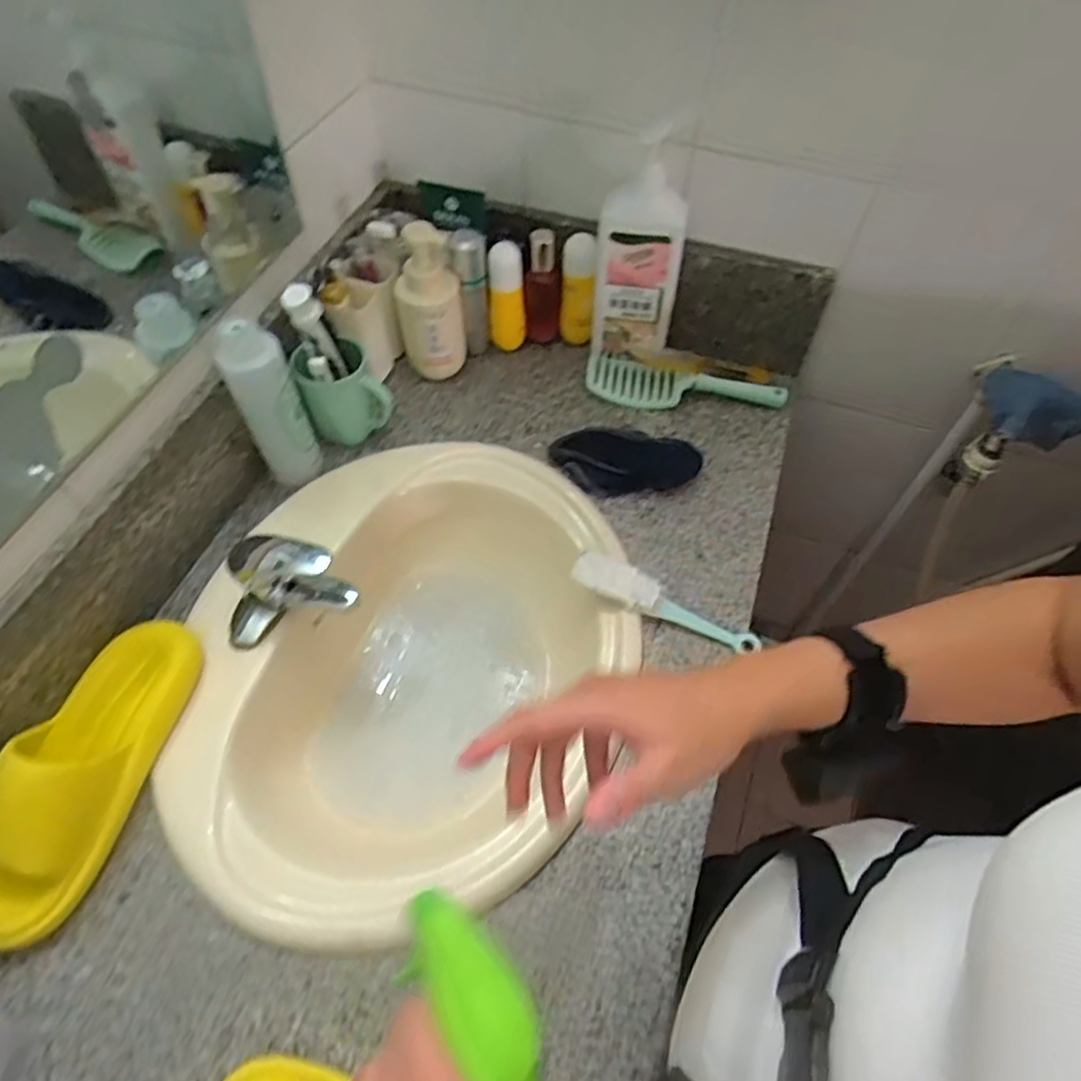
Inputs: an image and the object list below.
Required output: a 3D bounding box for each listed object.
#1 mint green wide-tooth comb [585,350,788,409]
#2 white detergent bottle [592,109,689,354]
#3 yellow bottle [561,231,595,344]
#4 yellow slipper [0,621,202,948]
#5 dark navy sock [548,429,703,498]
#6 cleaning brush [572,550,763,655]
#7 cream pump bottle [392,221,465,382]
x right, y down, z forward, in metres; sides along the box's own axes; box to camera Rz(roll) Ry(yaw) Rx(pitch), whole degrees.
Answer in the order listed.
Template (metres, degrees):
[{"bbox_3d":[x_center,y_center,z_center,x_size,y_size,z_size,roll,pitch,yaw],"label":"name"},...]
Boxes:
[{"bbox_3d":[0.186,-0.196,0.890,0.255,0.032,0.063,13,57,7],"label":"mint green wide-tooth comb"},{"bbox_3d":[0.117,-0.343,0.811,0.097,0.270,0.049,2,56,-1],"label":"white detergent bottle"},{"bbox_3d":[0.048,-0.325,0.903,0.043,0.136,0.043,-1,56,-3],"label":"yellow bottle"},{"bbox_3d":[-0.391,0.189,0.590,0.090,0.092,0.274,11,57,6],"label":"yellow slipper"},{"bbox_3d":[0.102,-0.100,0.819,0.179,0.049,0.077,-1,57,-1],"label":"dark navy sock"},{"bbox_3d":[0.134,0.061,0.721,0.205,0.043,0.050,20,58,12],"label":"cleaning brush"},{"bbox_3d":[-0.137,-0.284,0.848,0.076,0.207,0.061,-10,57,-8],"label":"cream pump bottle"}]

